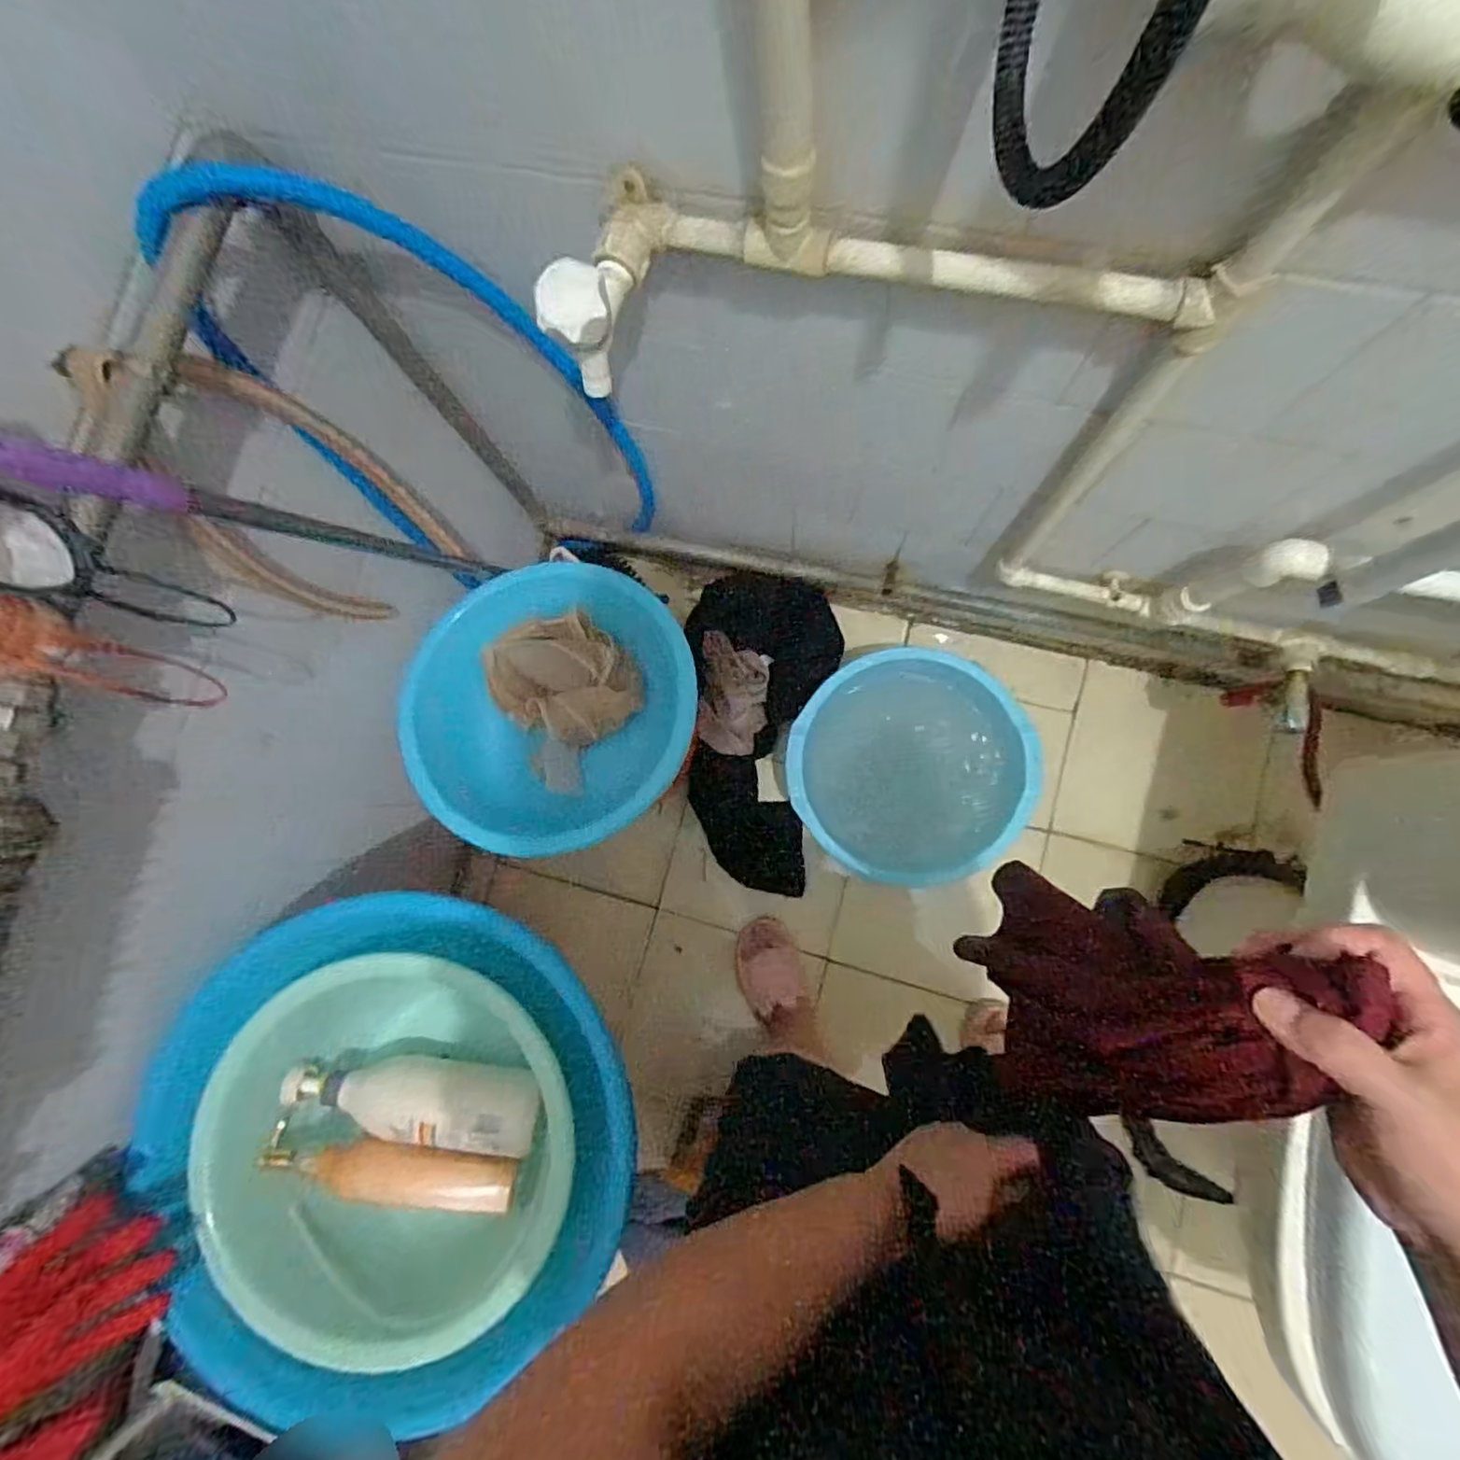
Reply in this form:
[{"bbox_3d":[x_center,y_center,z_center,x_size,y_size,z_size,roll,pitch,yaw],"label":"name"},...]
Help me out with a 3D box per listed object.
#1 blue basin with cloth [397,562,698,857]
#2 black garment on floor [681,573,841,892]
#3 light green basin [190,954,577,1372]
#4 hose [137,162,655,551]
[{"bbox_3d":[-0.213,-0.038,0.783,0.322,0.100,0.345,-1,84,6],"label":"blue basin with cloth"},{"bbox_3d":[0.042,0.004,1.075,0.227,0.137,0.499,10,85,7],"label":"black garment on floor"},{"bbox_3d":[-0.323,0.429,0.661,0.332,0.114,0.329,-1,84,6],"label":"light green basin"},{"bbox_3d":[-0.272,-0.319,0.684,0.293,0.582,0.048,-23,82,3],"label":"hose"}]

